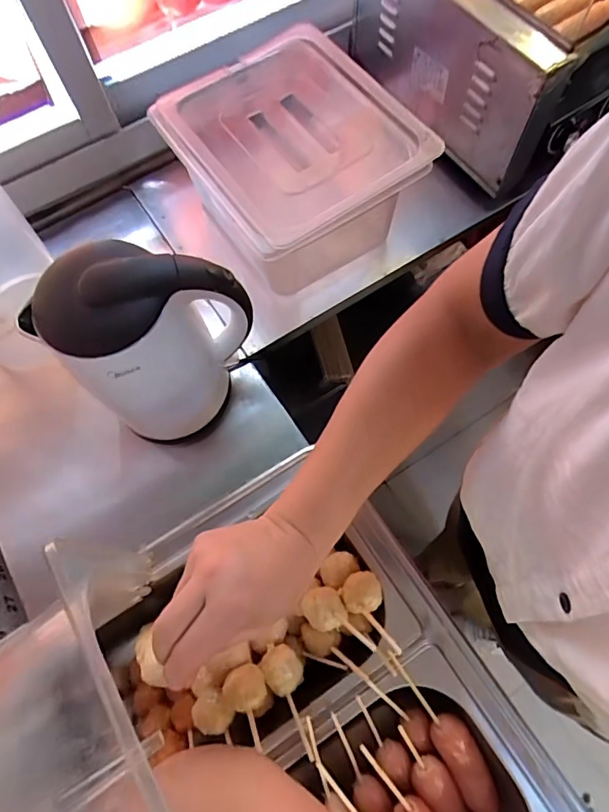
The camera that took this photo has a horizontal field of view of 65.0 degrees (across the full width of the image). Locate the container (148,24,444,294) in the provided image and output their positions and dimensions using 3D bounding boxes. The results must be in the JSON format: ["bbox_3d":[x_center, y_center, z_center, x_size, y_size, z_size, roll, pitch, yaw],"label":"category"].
[{"bbox_3d":[-0.008,-0.342,0.693,0.291,0.145,0.329,-32,70,-10],"label":"container"}]

